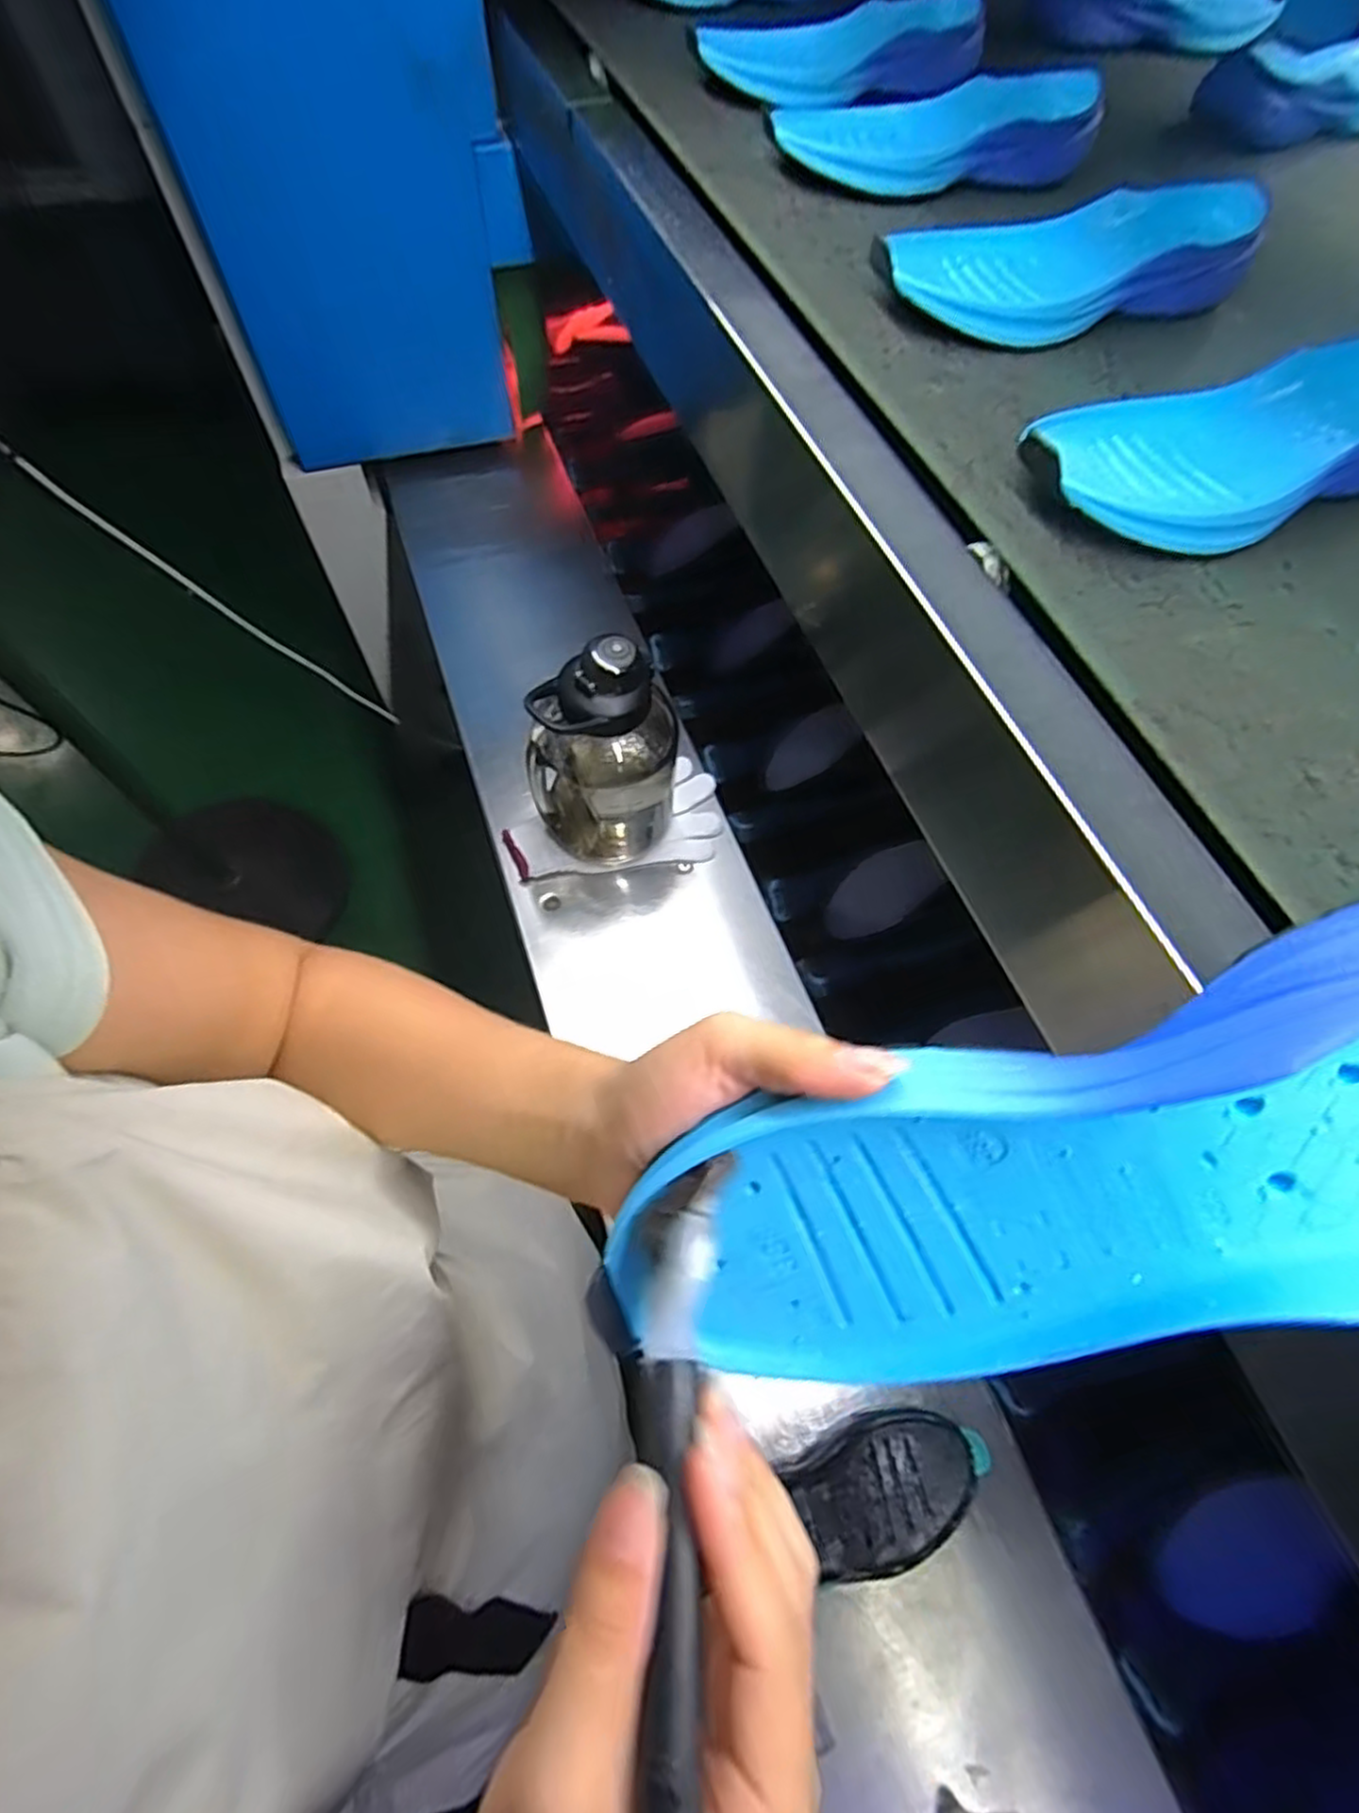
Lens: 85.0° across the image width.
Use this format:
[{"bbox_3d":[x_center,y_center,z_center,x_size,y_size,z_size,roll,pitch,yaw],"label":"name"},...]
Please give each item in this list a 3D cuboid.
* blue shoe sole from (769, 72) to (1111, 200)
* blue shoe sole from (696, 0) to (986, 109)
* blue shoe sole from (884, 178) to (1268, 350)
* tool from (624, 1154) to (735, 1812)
[{"bbox_3d":[0.188,-0.551,0.529,0.232,0.036,0.081,-2,66,0],"label":"blue shoe sole"},{"bbox_3d":[0.135,-0.670,0.584,0.238,0.042,0.079,-23,68,-9],"label":"blue shoe sole"},{"bbox_3d":[0.242,-0.401,0.459,0.233,0.031,0.084,-20,67,-8],"label":"blue shoe sole"},{"bbox_3d":[-0.001,0.153,0.172,0.025,0.019,0.178,1,57,1],"label":"tool"}]

